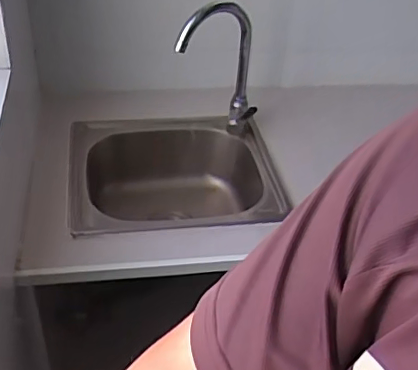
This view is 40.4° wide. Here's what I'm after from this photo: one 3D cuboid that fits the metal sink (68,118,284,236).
[{"bbox_3d":[-0.062,0.031,1.220,0.434,0.204,0.358,-3,38,-11],"label":"metal sink"}]

